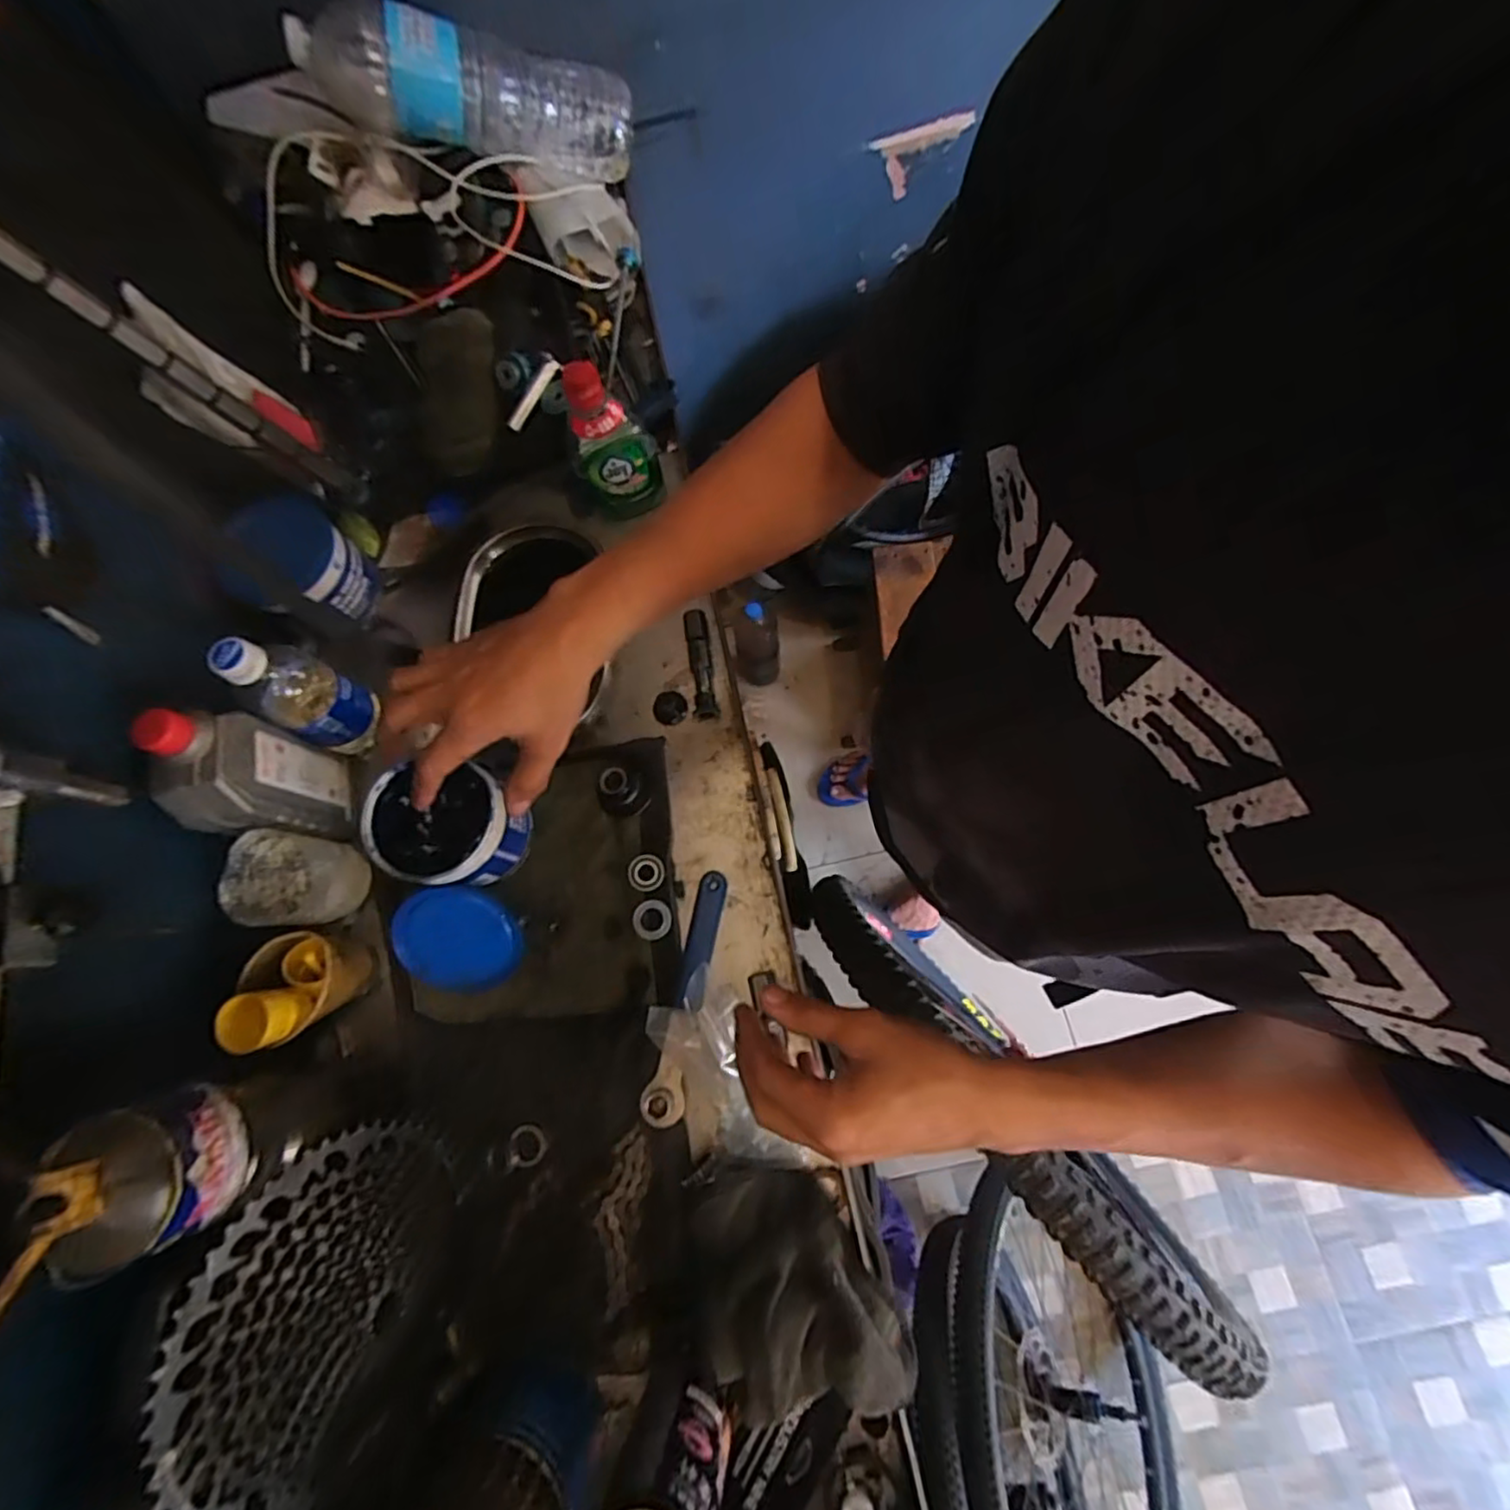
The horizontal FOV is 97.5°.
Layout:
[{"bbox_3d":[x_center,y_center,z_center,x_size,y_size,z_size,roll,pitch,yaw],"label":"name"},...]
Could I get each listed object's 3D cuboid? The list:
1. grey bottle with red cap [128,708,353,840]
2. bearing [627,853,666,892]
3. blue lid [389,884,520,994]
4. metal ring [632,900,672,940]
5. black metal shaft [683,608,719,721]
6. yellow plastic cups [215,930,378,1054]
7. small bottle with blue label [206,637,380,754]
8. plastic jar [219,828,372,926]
[{"bbox_3d":[-0.393,0.016,0.519,0.055,0.156,0.087,-8,76,2],"label":"grey bottle with red cap"},{"bbox_3d":[-0.093,0.100,0.566,0.030,0.004,0.030,-1,76,4],"label":"bearing"},{"bbox_3d":[-0.245,0.152,0.543,0.092,0.008,0.094,-1,101,-6],"label":"blue lid"},{"bbox_3d":[-0.086,0.138,0.556,0.032,0.004,0.032,-1,76,4],"label":"metal ring"},{"bbox_3d":[-0.050,-0.084,0.612,0.022,0.021,0.108,-8,76,2],"label":"black metal shaft"},{"bbox_3d":[-0.344,0.178,0.516,0.057,0.109,0.080,-9,76,2],"label":"yellow plastic cups"},{"bbox_3d":[-0.377,-0.052,0.550,0.061,0.154,0.063,-1,76,4],"label":"small bottle with blue label"},{"bbox_3d":[-0.372,0.102,0.545,0.064,0.089,0.068,-1,76,4],"label":"plastic jar"}]

